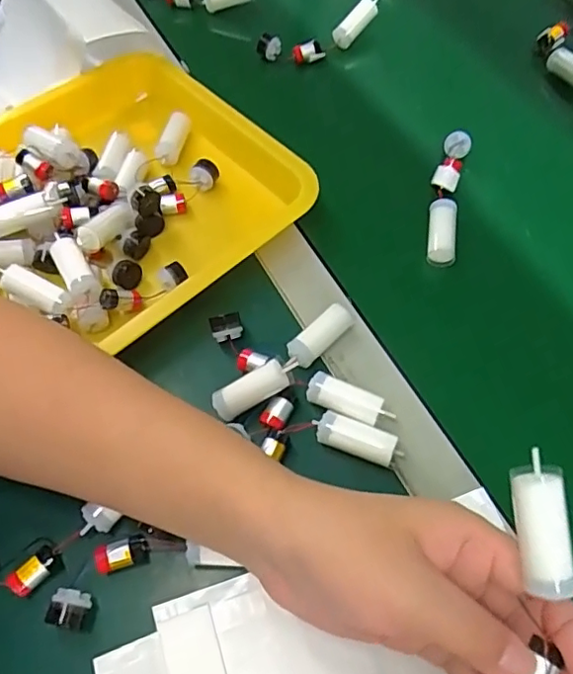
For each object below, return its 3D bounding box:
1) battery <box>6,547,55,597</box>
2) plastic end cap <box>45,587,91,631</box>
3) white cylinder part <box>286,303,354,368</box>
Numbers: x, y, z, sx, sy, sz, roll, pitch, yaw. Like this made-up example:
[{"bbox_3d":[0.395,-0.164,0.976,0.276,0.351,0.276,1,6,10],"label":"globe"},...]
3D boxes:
[{"bbox_3d":[-0.145,0.135,0.321,0.031,0.014,0.012,-37,69,-13],"label":"battery"},{"bbox_3d":[-0.118,0.150,0.309,0.019,0.018,0.020,16,67,10],"label":"plastic end cap"},{"bbox_3d":[0.024,-0.001,0.391,0.051,0.017,0.018,-42,70,-15],"label":"white cylinder part"}]

